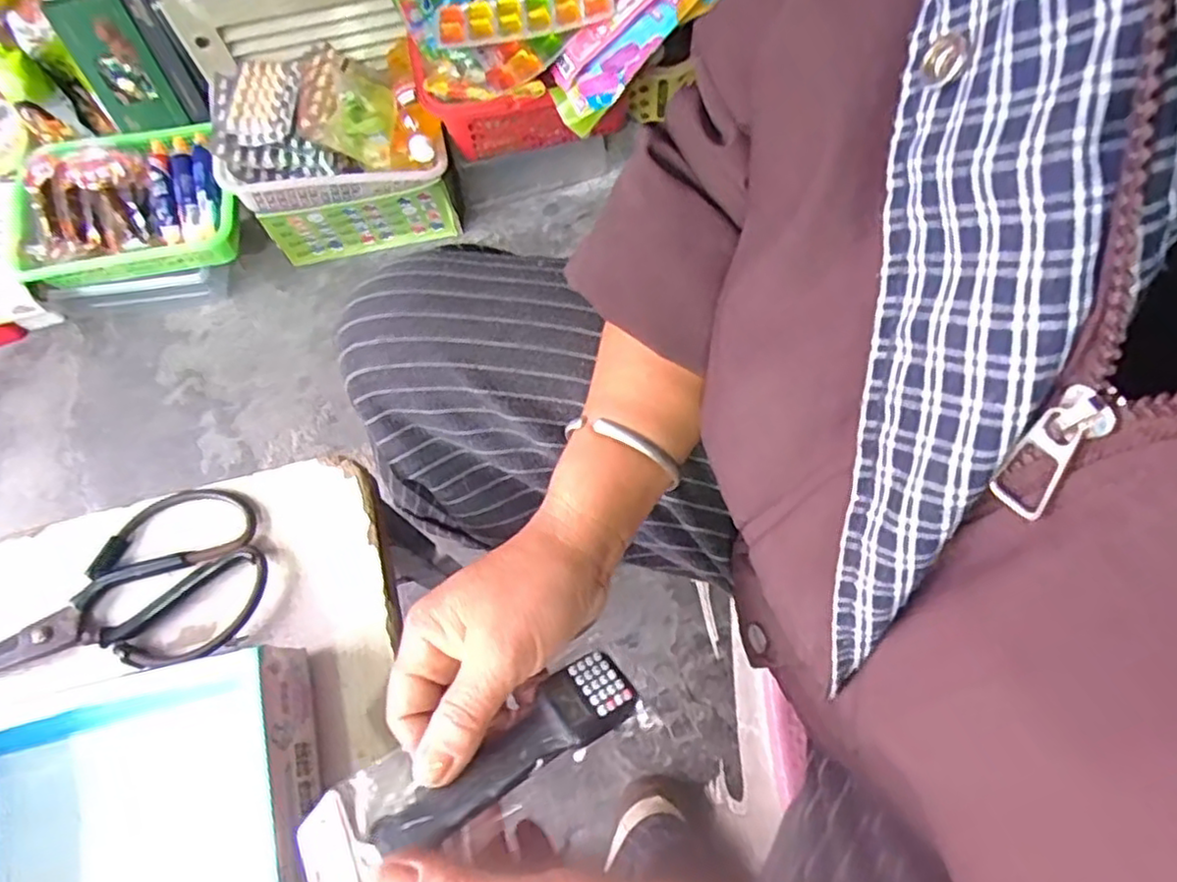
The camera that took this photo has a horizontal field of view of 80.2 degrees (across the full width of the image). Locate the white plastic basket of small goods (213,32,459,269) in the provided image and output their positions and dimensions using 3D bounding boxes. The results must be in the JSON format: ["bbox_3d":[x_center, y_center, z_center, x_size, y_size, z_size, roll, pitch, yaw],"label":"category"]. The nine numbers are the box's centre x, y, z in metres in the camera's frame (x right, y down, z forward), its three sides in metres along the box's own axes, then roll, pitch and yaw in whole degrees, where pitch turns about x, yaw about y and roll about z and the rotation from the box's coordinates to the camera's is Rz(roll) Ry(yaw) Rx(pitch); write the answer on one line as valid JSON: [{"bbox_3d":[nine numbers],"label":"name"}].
[{"bbox_3d":[-0.327,-0.381,0.936,0.260,0.182,0.185,-15,69,-3],"label":"white plastic basket of small goods"}]

